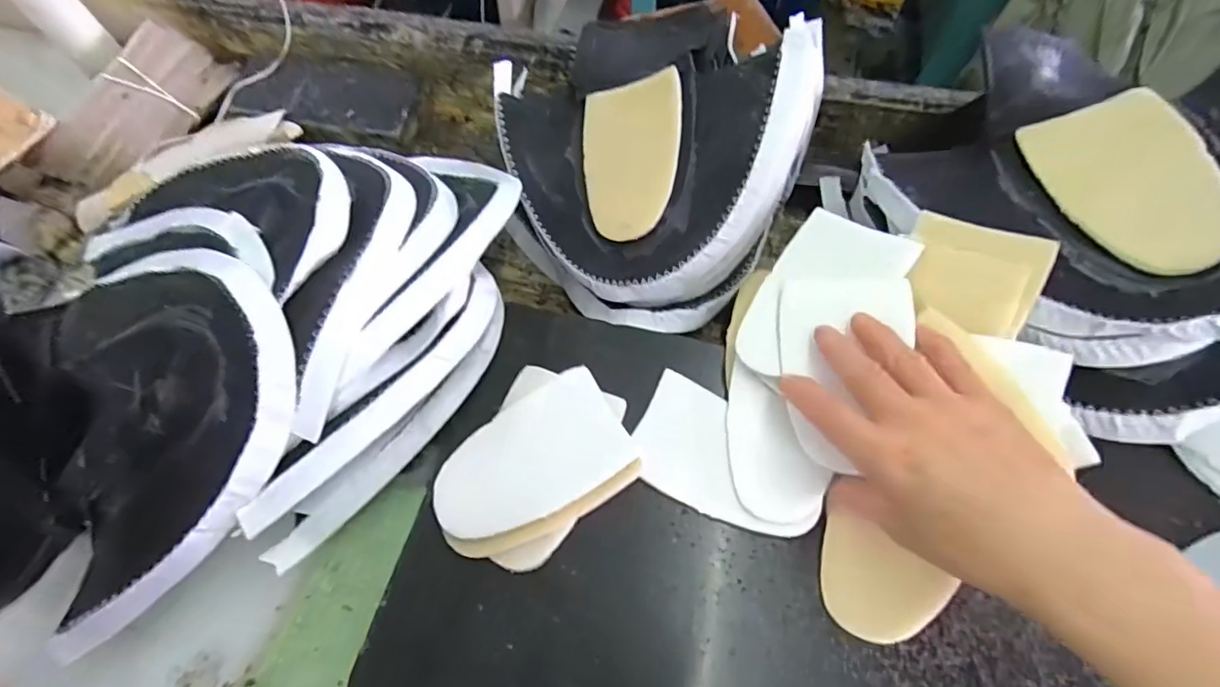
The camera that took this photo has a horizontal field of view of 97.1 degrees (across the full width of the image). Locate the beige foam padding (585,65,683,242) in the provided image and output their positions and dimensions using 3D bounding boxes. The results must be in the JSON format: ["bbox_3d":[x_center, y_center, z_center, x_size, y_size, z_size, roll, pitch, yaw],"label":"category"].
[{"bbox_3d":[0.013,-0.123,0.365,0.068,0.018,0.103,1,92,18],"label":"beige foam padding"}]

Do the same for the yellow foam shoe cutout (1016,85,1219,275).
[{"bbox_3d":[0.281,-0.088,0.286,0.068,0.009,0.108,-22,64,16],"label":"yellow foam shoe cutout"}]

